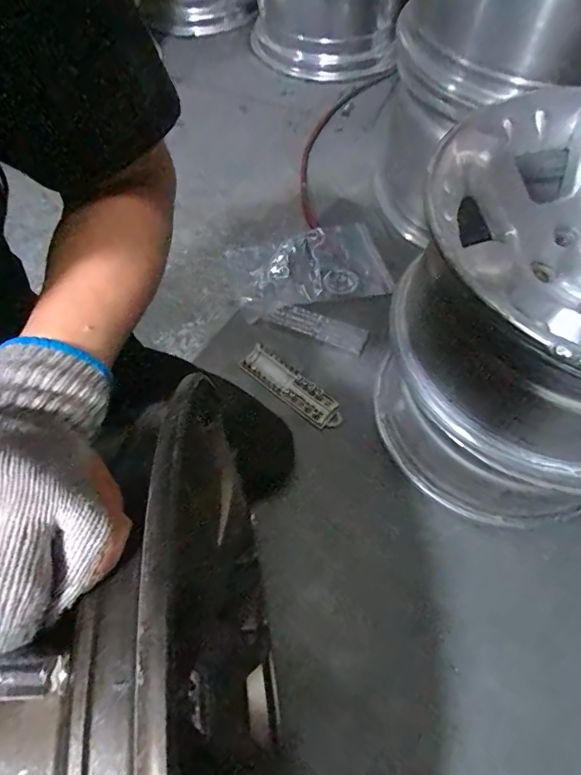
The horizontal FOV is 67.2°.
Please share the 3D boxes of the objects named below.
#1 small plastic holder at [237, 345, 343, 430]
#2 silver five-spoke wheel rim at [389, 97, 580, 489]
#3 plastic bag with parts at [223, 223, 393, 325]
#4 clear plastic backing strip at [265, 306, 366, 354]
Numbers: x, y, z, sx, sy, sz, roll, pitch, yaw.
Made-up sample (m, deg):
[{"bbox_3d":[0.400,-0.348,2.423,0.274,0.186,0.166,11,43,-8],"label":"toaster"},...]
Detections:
[{"bbox_3d":[-0.001,-0.004,0.761,0.205,0.014,0.056,36,69,19],"label":"small plastic holder"},{"bbox_3d":[0.340,-0.130,0.507,0.382,0.207,0.429,3,62,3],"label":"silver five-spoke wheel rim"},{"bbox_3d":[0.030,-0.246,0.900,0.309,0.022,0.200,-14,62,-6],"label":"plastic bag with parts"},{"bbox_3d":[0.048,-0.115,0.811,0.188,0.010,0.051,23,65,14],"label":"clear plastic backing strip"}]

